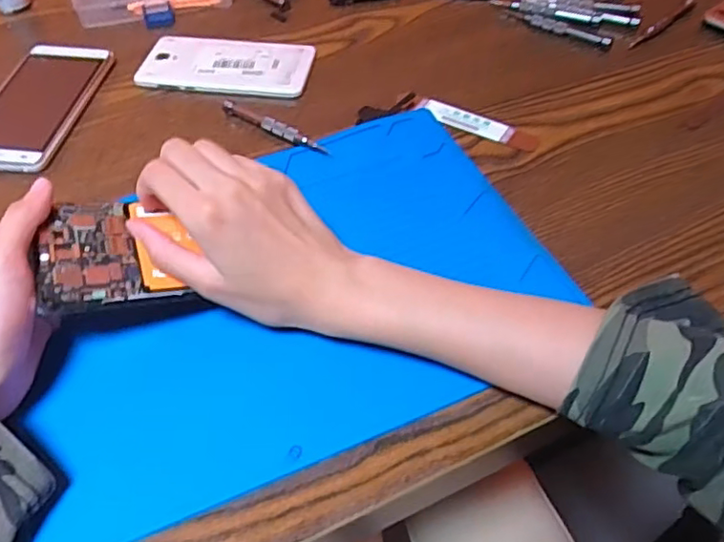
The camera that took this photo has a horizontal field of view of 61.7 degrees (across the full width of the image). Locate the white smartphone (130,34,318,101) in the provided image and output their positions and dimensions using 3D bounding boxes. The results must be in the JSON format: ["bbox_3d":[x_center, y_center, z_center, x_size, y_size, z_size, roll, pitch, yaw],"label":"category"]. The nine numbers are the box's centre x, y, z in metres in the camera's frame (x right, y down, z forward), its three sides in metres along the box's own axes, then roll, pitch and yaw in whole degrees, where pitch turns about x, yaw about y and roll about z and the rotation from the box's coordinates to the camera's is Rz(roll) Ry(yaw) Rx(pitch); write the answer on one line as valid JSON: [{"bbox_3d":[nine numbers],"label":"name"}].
[{"bbox_3d":[-0.115,-0.175,0.515,0.142,0.008,0.070,5,52,5],"label":"white smartphone"}]

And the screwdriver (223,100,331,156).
[{"bbox_3d":[-0.067,-0.110,0.459,0.100,0.009,0.011,30,58,22],"label":"screwdriver"}]

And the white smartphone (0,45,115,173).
[{"bbox_3d":[-0.261,-0.135,0.486,0.079,0.010,0.148,5,52,5],"label":"white smartphone"}]

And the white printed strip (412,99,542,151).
[{"bbox_3d":[0.088,-0.114,0.466,0.098,0.004,0.021,25,56,19],"label":"white printed strip"}]

